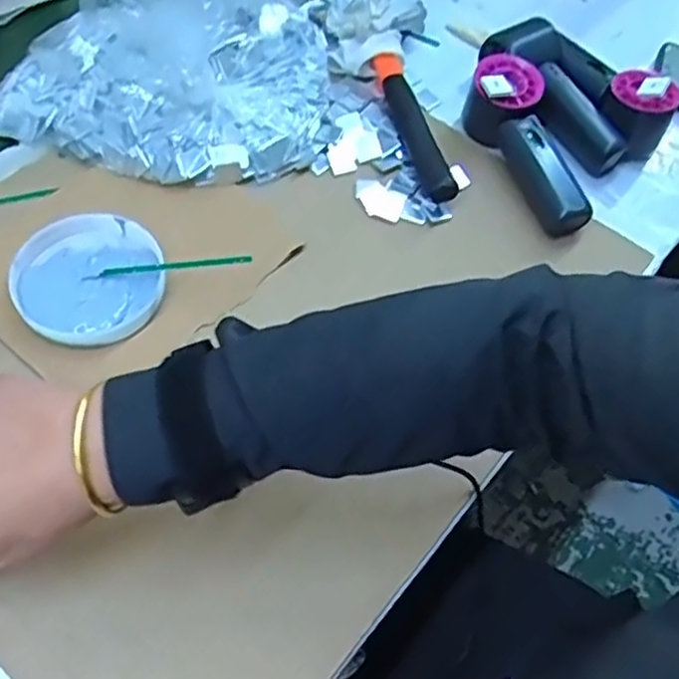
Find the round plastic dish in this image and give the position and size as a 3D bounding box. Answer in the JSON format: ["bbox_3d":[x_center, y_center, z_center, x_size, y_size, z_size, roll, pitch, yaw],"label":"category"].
[{"bbox_3d":[-0.172,-0.041,0.488,0.098,0.019,0.093,2,64,-5],"label":"round plastic dish"}]

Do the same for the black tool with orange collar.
[{"bbox_3d":[0.060,-0.179,0.579,0.025,0.031,0.155,-12,61,-13],"label":"black tool with orange collar"}]

